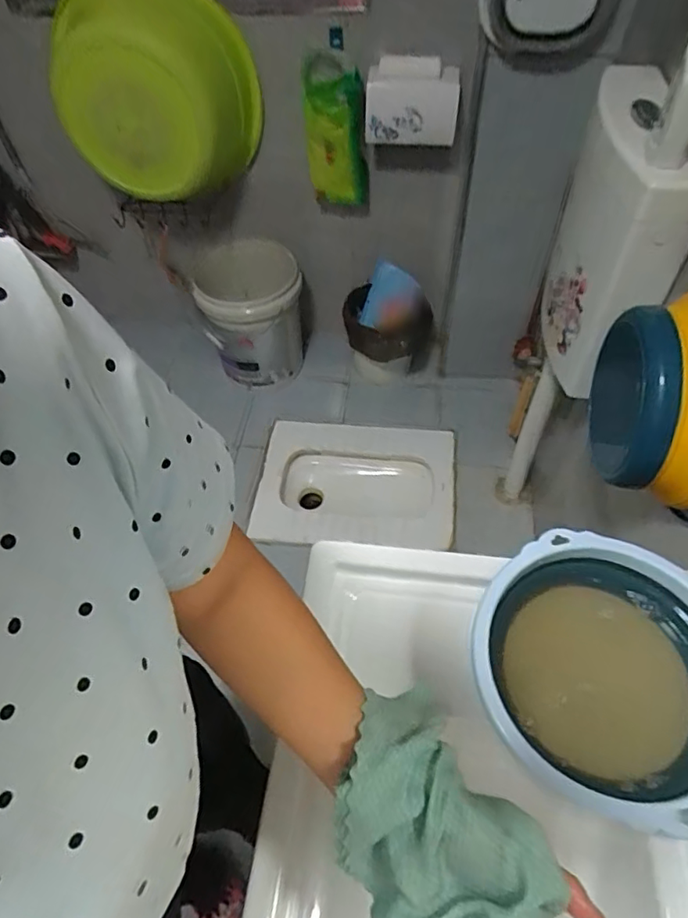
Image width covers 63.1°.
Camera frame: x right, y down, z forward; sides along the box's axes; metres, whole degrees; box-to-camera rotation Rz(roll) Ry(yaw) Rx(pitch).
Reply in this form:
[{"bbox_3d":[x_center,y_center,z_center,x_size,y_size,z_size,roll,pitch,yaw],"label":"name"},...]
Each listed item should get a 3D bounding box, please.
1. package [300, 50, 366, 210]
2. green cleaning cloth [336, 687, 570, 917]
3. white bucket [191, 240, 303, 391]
[{"bbox_3d":[-0.021,-0.802,1.404,0.171,0.335,0.043,28,60,20],"label":"package"},{"bbox_3d":[0.065,0.258,0.346,0.107,0.072,0.208,-21,77,-13],"label":"green cleaning cloth"},{"bbox_3d":[-0.288,-0.437,1.752,0.327,0.350,0.291,-7,54,-3],"label":"white bucket"}]

